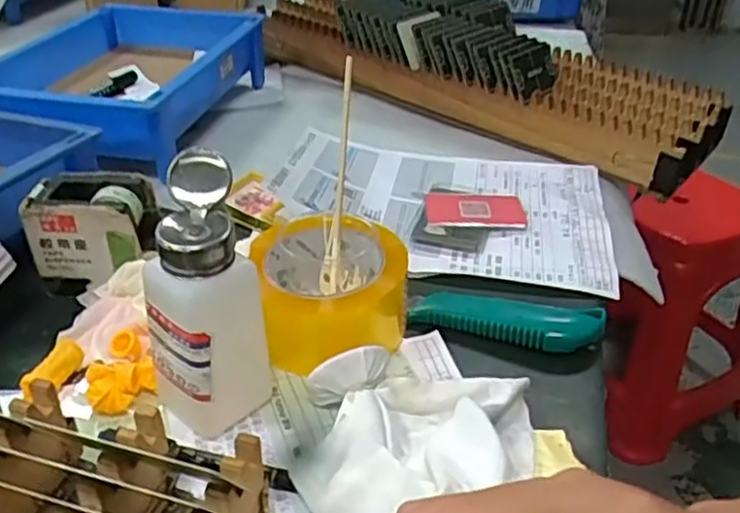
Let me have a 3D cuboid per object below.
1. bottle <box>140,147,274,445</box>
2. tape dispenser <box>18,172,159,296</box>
[{"bbox_3d":[-0.090,0.027,0.388,0.064,0.147,0.068,-7,33,-13],"label":"bottle"},{"bbox_3d":[-0.197,-0.018,0.517,0.085,0.071,0.053,3,34,2],"label":"tape dispenser"}]

